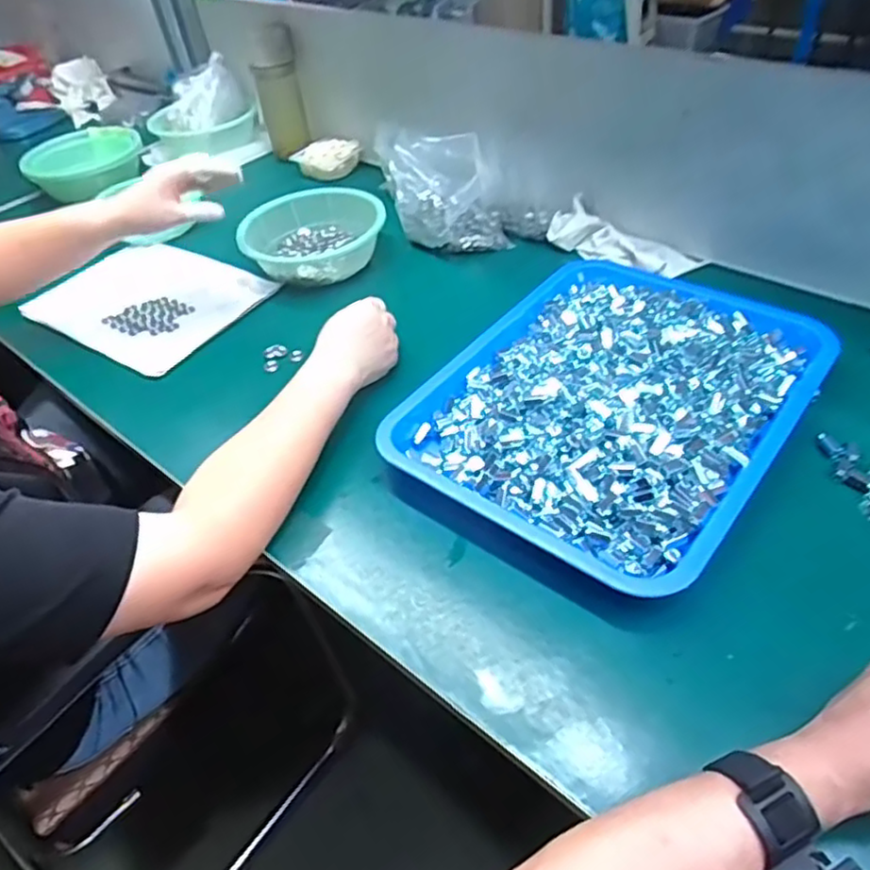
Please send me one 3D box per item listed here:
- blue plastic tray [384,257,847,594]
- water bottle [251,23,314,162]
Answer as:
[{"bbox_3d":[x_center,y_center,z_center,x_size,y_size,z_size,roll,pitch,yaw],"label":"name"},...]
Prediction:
[{"bbox_3d":[0.166,-0.035,0.654,0.308,0.066,0.374,28,54,31],"label":"blue plastic tray"},{"bbox_3d":[-0.254,-0.560,1.127,0.073,0.188,0.085,-15,44,-8],"label":"water bottle"}]

